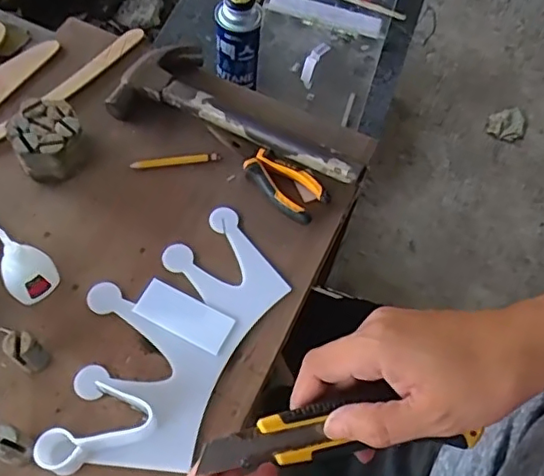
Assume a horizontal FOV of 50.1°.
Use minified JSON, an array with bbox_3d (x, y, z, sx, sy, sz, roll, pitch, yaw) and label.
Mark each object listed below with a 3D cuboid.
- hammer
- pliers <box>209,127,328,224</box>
[{"bbox_3d":[-0.029,-0.147,0.654,0.291,0.035,0.116,19,62,5],"label":"hammer"},{"bbox_3d":[-0.010,-0.073,0.626,0.152,0.014,0.048,38,65,14],"label":"pliers"}]

